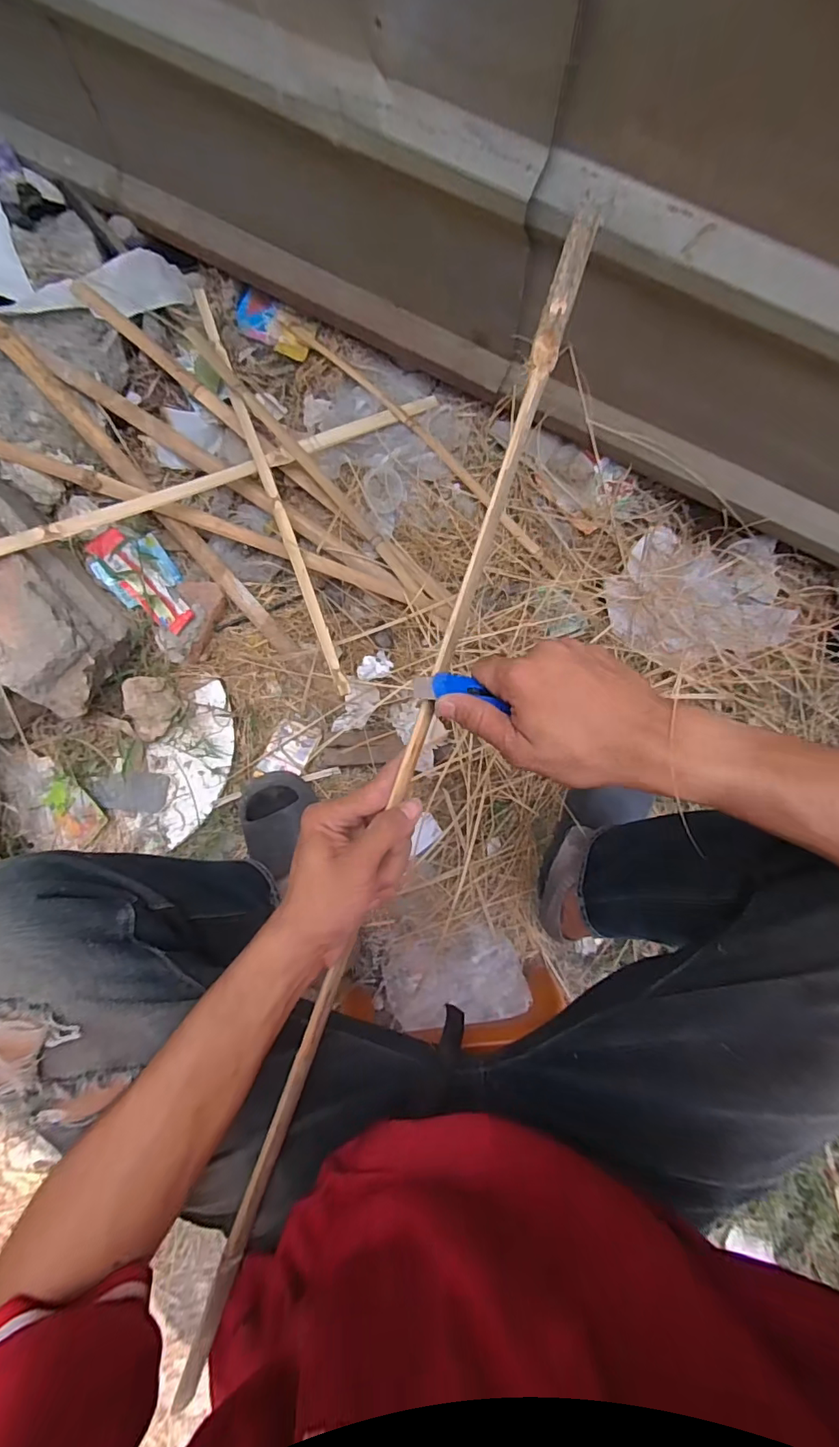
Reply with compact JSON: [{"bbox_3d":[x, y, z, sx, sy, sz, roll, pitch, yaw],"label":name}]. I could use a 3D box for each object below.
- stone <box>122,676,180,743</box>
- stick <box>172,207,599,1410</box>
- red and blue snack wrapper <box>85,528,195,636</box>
[{"bbox_3d":[-0.415,-0.023,0.792,0.072,0.043,0.095,-3,81,-1],"label":"stone"},{"bbox_3d":[-0.030,0.082,0.358,0.020,0.018,0.861,19,93,2],"label":"stick"},{"bbox_3d":[-0.436,-0.222,0.808,0.107,0.031,0.202,-37,83,-6],"label":"red and blue snack wrapper"}]

